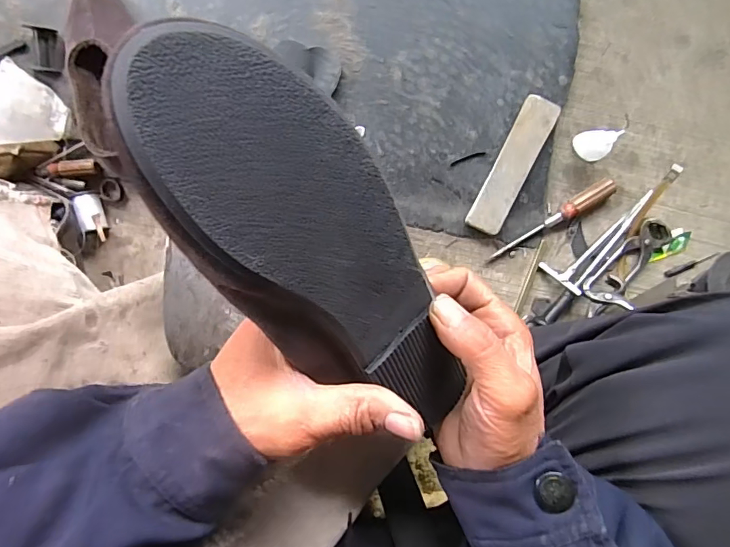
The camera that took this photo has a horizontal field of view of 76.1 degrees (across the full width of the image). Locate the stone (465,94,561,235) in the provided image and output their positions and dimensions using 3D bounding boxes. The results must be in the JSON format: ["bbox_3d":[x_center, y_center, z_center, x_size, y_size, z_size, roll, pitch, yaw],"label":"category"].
[{"bbox_3d":[0.194,-0.141,0.617,0.045,0.019,0.182,25,94,-3],"label":"stone"}]

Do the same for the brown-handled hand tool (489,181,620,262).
[{"bbox_3d":[0.250,-0.067,0.629,0.185,0.019,0.023,-34,94,2],"label":"brown-handled hand tool"}]

